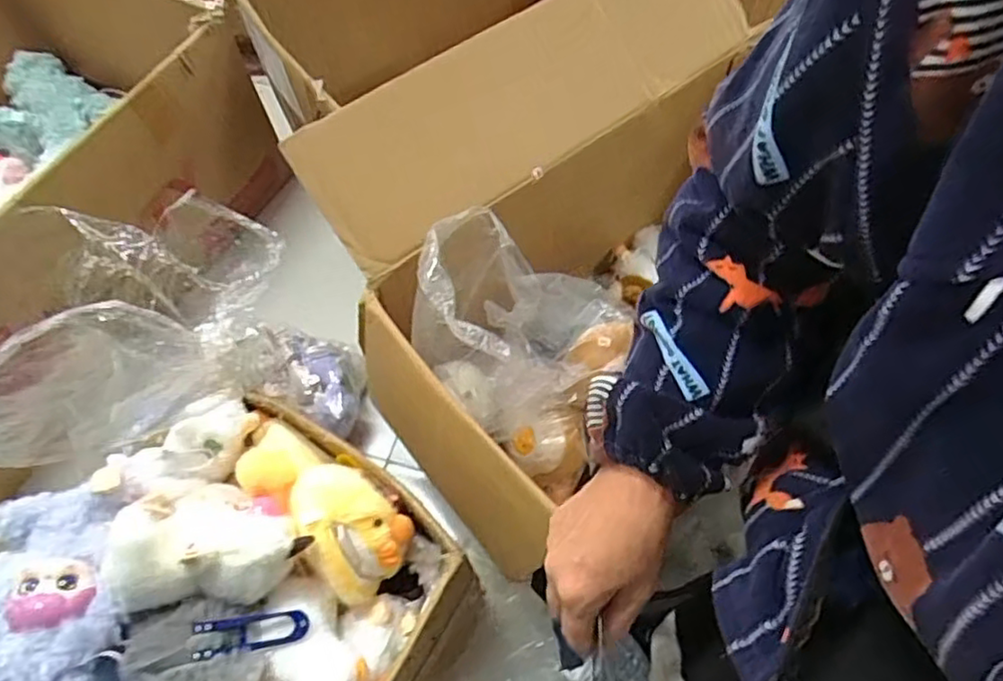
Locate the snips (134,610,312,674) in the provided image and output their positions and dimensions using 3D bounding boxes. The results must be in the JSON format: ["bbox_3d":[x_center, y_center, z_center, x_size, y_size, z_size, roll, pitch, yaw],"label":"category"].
[{"bbox_3d":[-0.198,0.216,0.479,0.108,0.010,0.026,-2,57,-22],"label":"snips"}]

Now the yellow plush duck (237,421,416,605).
[{"bbox_3d":[-0.152,0.130,0.551,0.077,0.067,0.166,-41,65,-19],"label":"yellow plush duck"}]

